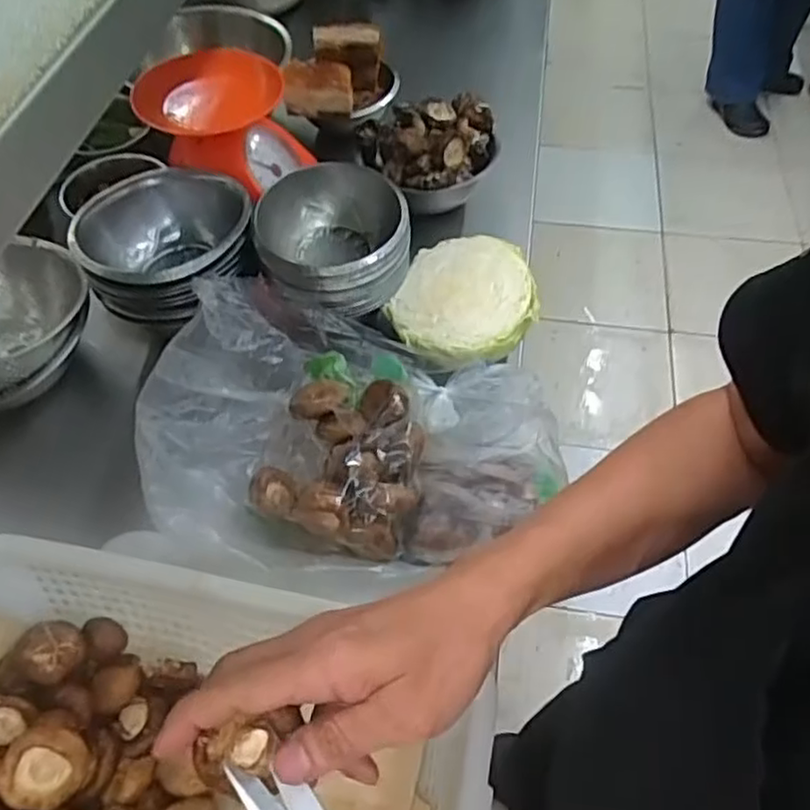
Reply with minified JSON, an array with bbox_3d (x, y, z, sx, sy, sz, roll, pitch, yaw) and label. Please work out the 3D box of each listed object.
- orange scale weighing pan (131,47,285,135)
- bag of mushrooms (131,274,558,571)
[{"bbox_3d":[-0.224,-0.354,0.783,0.160,0.048,0.124,-18,58,-12],"label":"orange scale weighing pan"},{"bbox_3d":[-0.048,0.029,0.592,0.341,0.101,0.243,15,57,10],"label":"bag of mushrooms"}]

